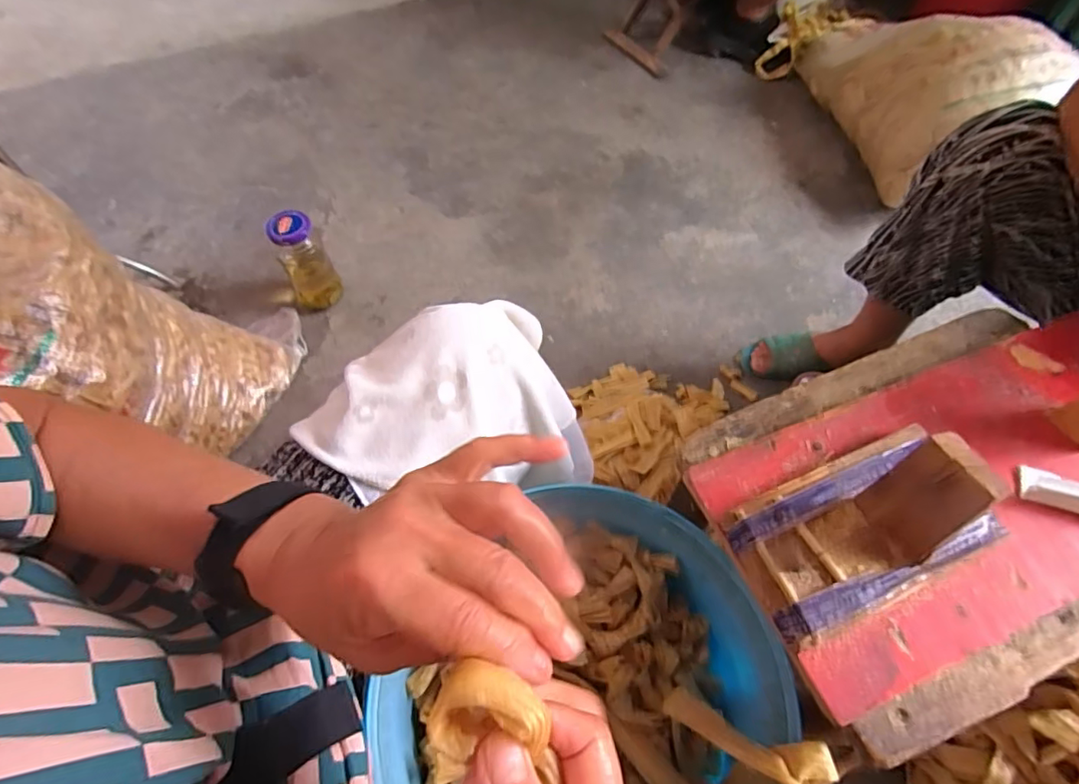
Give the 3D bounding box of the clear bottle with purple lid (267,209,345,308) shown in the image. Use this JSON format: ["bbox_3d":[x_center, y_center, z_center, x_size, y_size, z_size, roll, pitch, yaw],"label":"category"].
[{"bbox_3d":[-0.427,-0.225,1.002,0.094,0.185,0.079,-26,63,-11],"label":"clear bottle with purple lid"}]

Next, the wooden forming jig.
[{"bbox_3d":[0.201,0.075,0.330,0.156,0.097,0.084,-23,63,-10],"label":"wooden forming jig"}]

